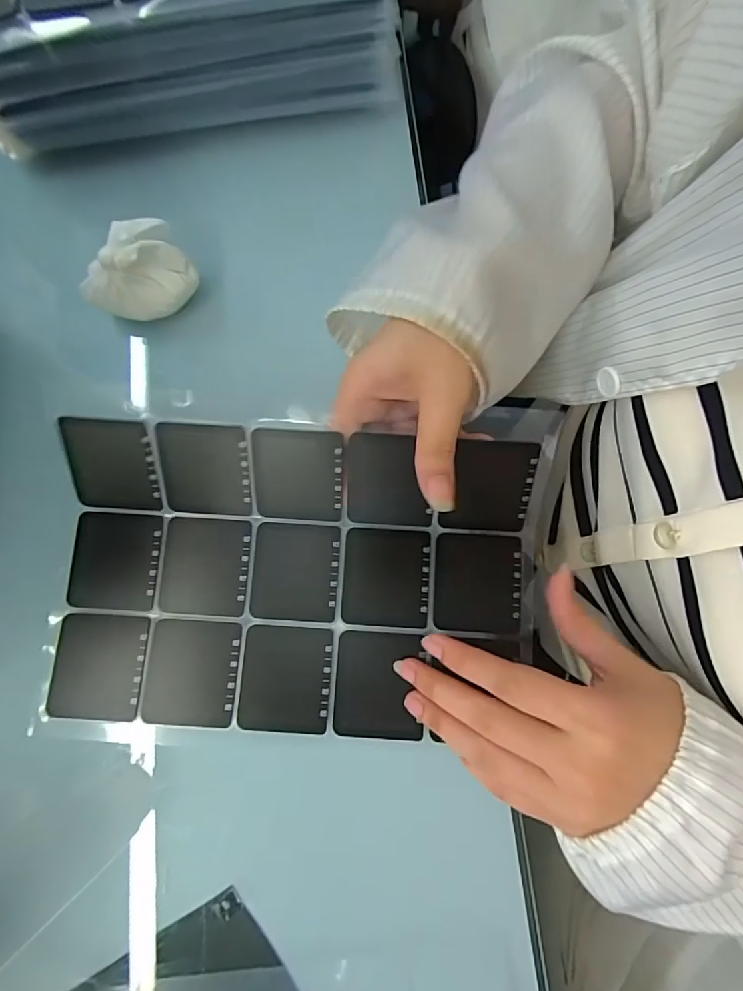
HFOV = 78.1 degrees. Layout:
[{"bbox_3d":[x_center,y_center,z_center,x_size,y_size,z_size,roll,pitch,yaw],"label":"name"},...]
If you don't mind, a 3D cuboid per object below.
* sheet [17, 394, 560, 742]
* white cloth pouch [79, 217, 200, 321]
[{"bbox_3d":[-0.043,0.042,0.251,0.275,0.047,0.173,-2,77,-2],"label":"sheet"},{"bbox_3d":[-0.143,-0.136,0.281,0.064,0.038,0.038,-36,81,-9],"label":"white cloth pouch"}]

